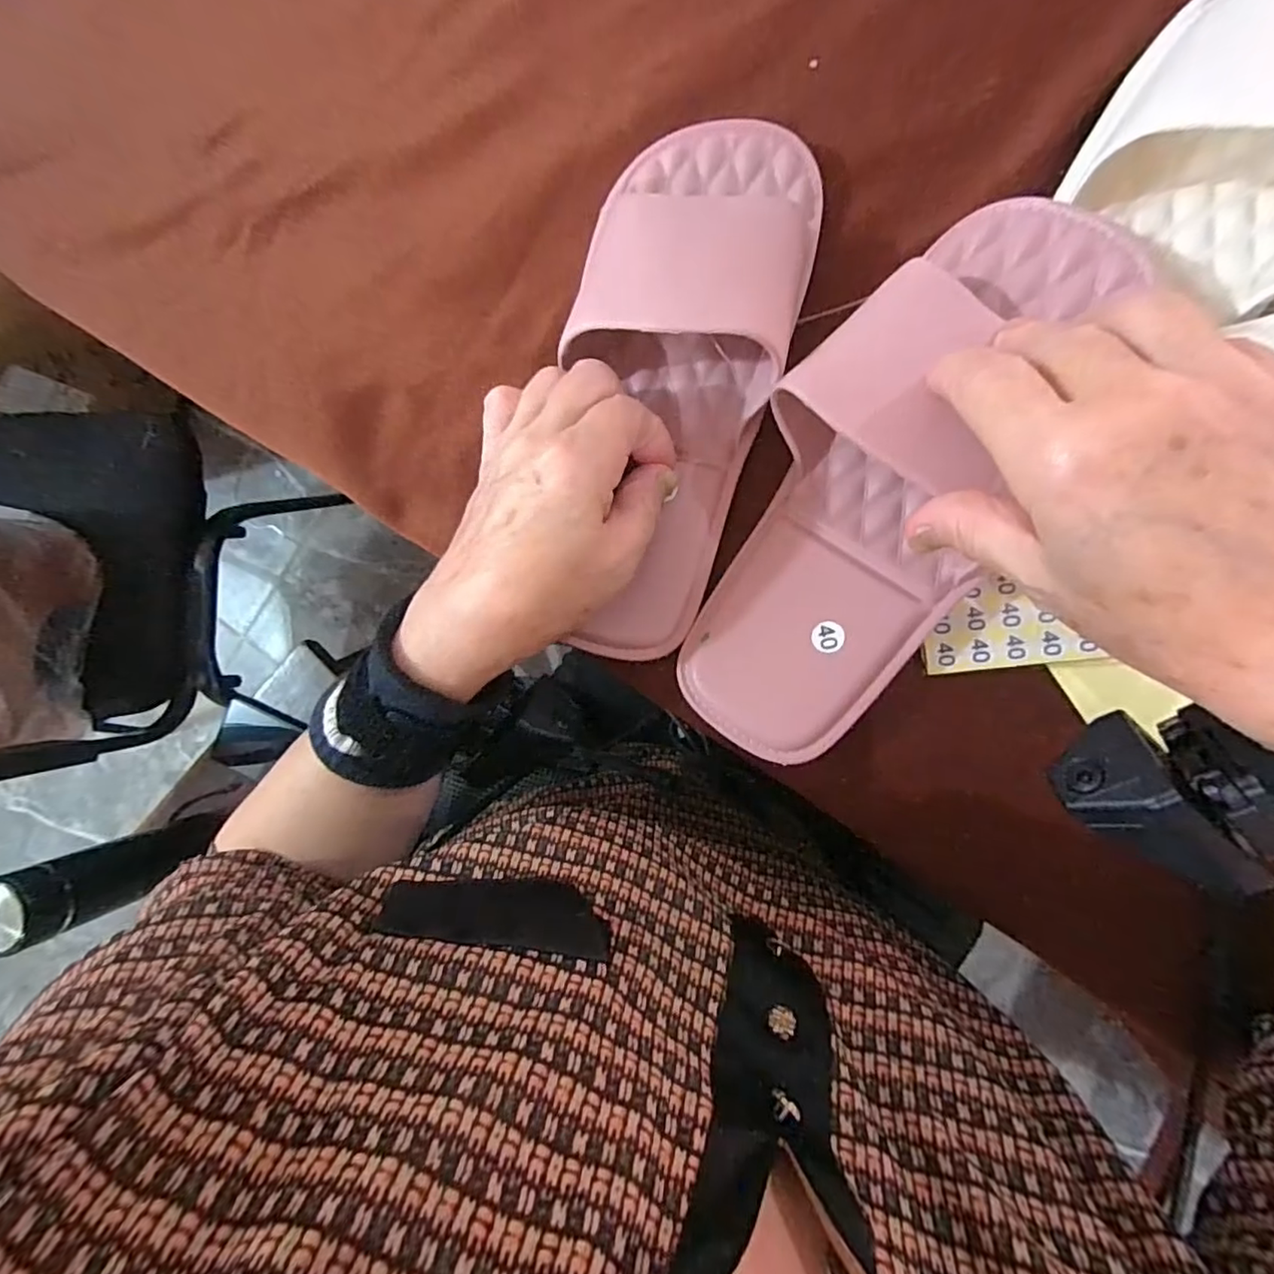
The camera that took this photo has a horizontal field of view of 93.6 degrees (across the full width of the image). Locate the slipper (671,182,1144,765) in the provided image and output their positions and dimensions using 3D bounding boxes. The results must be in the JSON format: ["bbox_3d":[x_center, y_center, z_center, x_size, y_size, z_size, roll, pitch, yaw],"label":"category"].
[{"bbox_3d":[0.095,-0.060,0.236,0.089,0.055,0.232,26,101,7],"label":"slipper"}]

